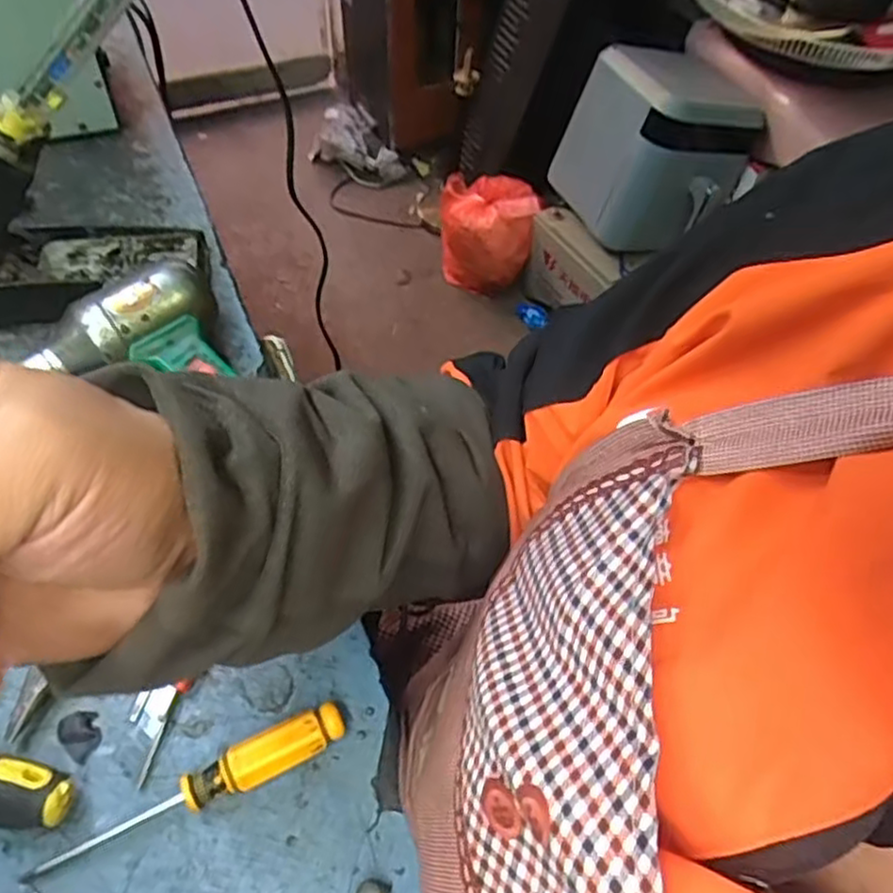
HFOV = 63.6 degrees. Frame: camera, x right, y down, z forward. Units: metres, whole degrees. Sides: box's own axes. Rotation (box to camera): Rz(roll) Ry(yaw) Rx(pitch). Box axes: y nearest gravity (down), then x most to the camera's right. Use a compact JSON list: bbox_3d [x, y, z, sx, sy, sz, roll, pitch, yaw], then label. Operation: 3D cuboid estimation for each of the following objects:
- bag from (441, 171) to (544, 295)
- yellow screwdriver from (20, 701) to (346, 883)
[{"bbox_3d":[0.090,-0.500,1.700,0.231,0.214,0.173,15,55,7],"label":"bag"},{"bbox_3d":[-0.120,0.165,0.344,0.150,0.021,0.018,-21,58,-18],"label":"yellow screwdriver"}]

